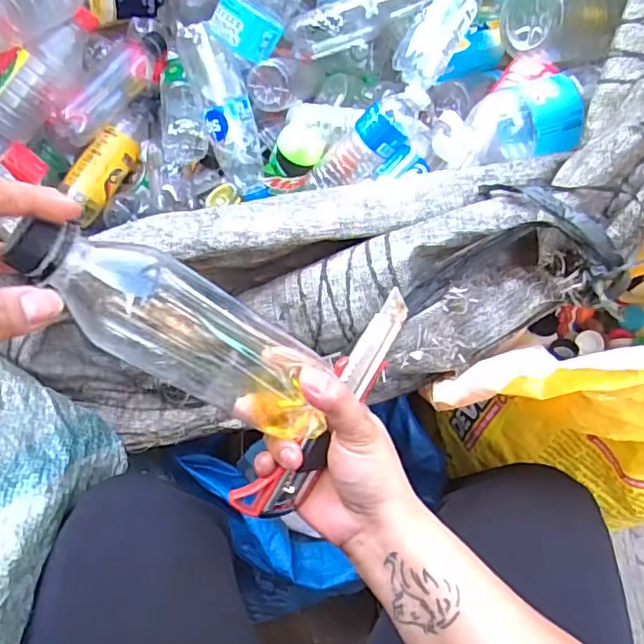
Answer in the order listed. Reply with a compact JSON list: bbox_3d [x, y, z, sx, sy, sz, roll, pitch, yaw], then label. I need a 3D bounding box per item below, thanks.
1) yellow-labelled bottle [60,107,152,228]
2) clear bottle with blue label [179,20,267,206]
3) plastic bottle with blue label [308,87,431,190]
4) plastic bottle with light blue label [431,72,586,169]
[{"bbox_3d":[-0.276,-0.210,0.766,0.048,0.055,0.164,21,65,9],"label":"yellow-labelled bottle"},{"bbox_3d":[-0.119,-0.260,0.746,0.065,0.054,0.216,-22,101,-11],"label":"clear bottle with blue label"},{"bbox_3d":[0.060,-0.215,0.712,0.166,0.053,0.054,-38,65,21],"label":"plastic bottle with blue label"},{"bbox_3d":[0.197,-0.213,0.646,0.071,0.175,0.065,-2,94,-35],"label":"plastic bottle with light blue label"}]

